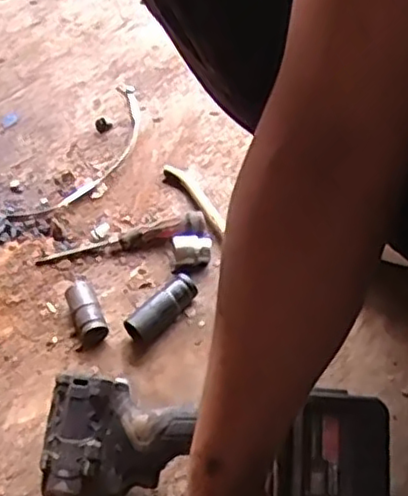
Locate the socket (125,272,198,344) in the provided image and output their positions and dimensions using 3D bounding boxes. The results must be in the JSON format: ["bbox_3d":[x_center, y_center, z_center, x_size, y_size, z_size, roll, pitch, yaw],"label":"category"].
[{"bbox_3d":[-0.042,0.063,0.675,0.025,0.029,0.083,36,61,29],"label":"socket"}]

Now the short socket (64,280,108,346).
[{"bbox_3d":[-0.121,0.067,0.677,0.029,0.029,0.065,-21,52,-13],"label":"short socket"}]

